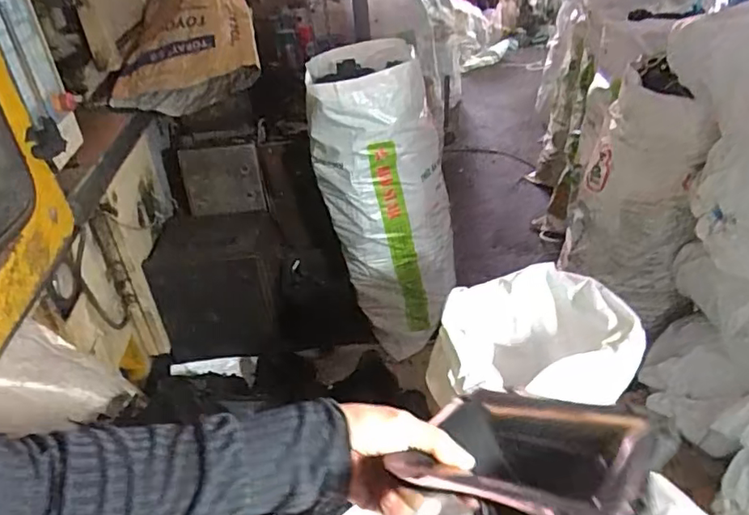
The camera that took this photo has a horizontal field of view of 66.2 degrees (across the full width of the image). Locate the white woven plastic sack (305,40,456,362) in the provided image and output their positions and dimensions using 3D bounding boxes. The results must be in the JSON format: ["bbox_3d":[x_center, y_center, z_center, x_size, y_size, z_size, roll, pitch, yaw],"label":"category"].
[{"bbox_3d":[0.040,-0.183,1.838,0.414,0.863,0.462,-3,35,4],"label":"white woven plastic sack"}]

